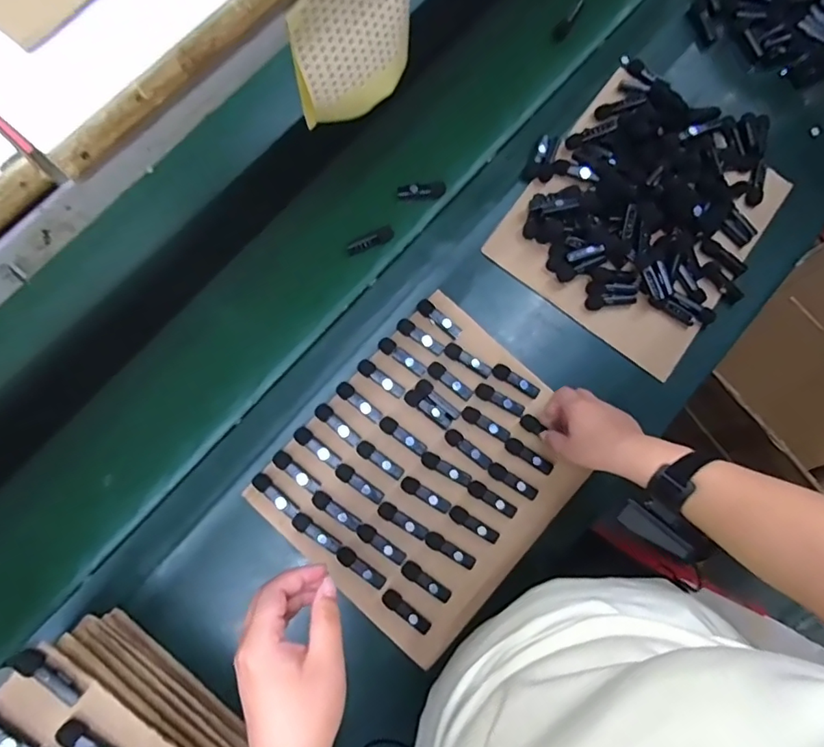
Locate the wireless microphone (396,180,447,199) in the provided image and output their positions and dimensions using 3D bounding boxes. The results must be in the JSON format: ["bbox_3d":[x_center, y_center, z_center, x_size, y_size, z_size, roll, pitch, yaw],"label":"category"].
[{"bbox_3d":[0.013,-0.248,0.694,0.067,0.016,0.019,-10,80,-2],"label":"wireless microphone"}]

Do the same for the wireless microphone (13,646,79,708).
[{"bbox_3d":[-0.326,0.270,0.461,0.066,0.022,0.019,35,81,5],"label":"wireless microphone"}]

